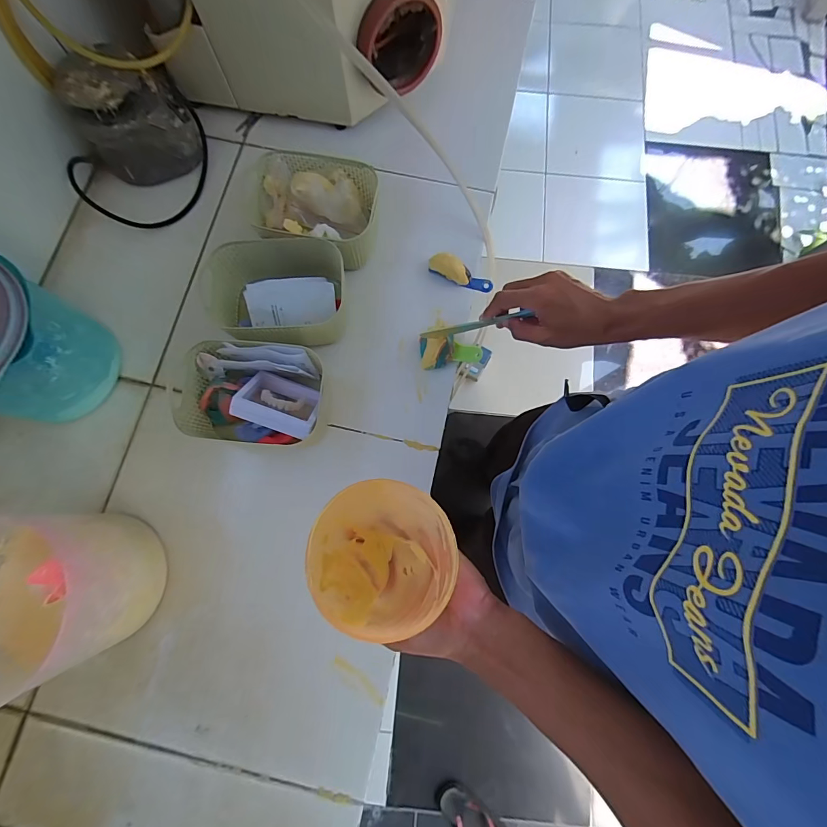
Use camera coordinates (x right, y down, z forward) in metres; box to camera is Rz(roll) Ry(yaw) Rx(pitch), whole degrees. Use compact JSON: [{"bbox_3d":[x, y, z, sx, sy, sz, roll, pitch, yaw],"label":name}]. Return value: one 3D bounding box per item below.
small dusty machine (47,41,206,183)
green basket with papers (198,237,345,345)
[{"bbox_3d":[-0.396,-0.412,0.559,0.150,0.120,0.113,-31,79,-7],"label":"small dusty machine"},{"bbox_3d":[-0.177,-0.148,0.518,0.175,0.085,0.121,-2,77,-1],"label":"green basket with papers"}]

